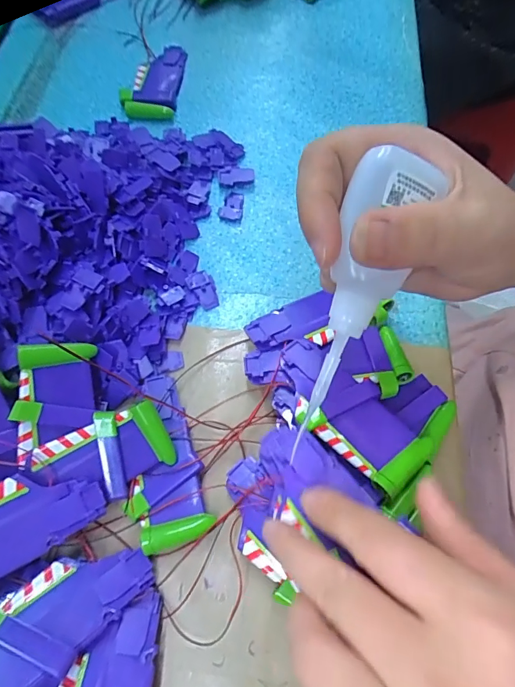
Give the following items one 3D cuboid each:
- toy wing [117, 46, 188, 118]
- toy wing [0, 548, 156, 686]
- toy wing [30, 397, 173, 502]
[{"bbox_3d":[-0.085,-0.220,0.352,0.043,0.013,0.084,4,66,2],"label":"toy wing"},{"bbox_3d":[-0.089,0.119,0.180,0.089,0.010,0.040,-23,64,-42],"label":"toy wing"},{"bbox_3d":[-0.077,0.057,0.216,0.062,0.015,0.041,-26,110,-2],"label":"toy wing"}]

